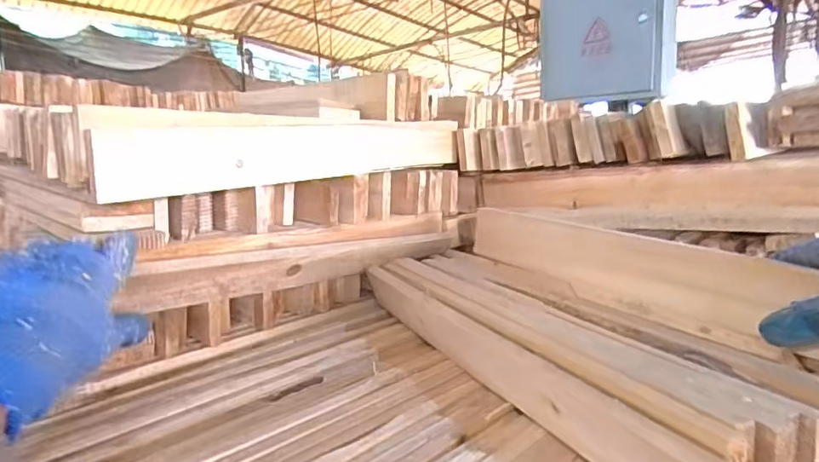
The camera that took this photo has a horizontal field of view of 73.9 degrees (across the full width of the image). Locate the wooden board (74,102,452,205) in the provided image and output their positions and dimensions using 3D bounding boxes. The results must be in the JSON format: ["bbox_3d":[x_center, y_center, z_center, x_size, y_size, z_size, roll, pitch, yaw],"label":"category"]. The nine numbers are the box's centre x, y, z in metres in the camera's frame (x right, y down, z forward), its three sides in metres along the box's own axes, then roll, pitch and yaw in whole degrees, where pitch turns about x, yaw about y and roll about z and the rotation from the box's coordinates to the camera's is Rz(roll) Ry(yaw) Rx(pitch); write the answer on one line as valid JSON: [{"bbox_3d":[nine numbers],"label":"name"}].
[{"bbox_3d":[-0.102,-0.091,0.623,0.030,0.077,0.481,14,16,42],"label":"wooden board"}]

